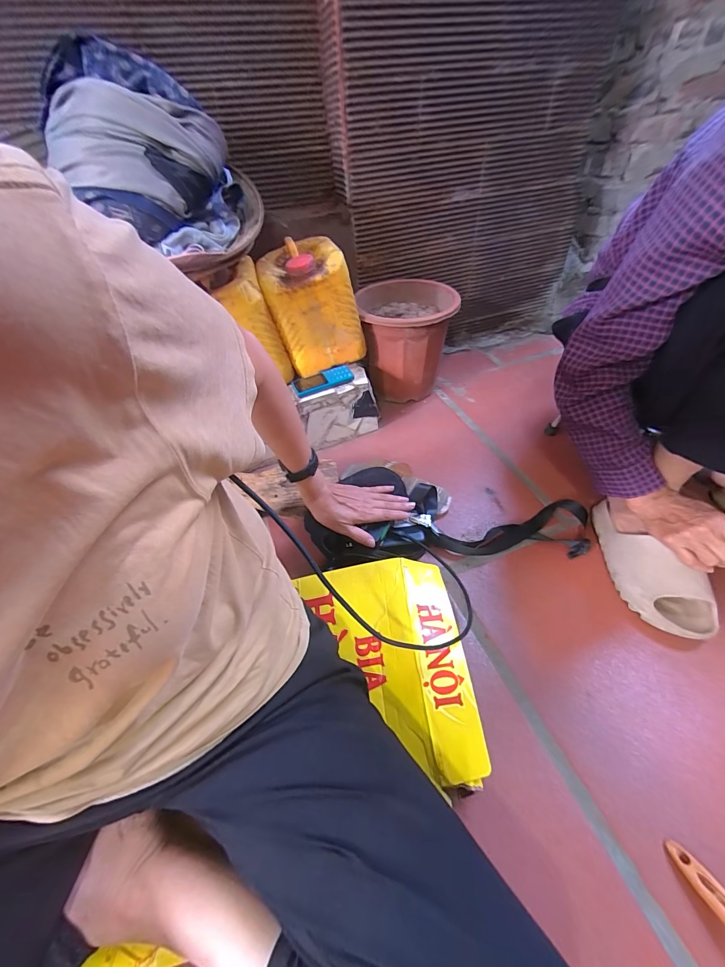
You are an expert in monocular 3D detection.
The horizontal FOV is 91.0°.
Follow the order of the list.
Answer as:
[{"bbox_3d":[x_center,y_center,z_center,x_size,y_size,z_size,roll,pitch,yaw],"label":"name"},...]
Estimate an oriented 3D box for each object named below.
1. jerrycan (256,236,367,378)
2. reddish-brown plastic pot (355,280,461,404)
[{"bbox_3d":[-0.118,-0.381,0.766,0.184,0.206,0.190,-20,47,-15],"label":"jerrycan"},{"bbox_3d":[0.109,-0.338,0.888,0.210,0.232,0.231,-2,45,2],"label":"reddish-brown plastic pot"}]

